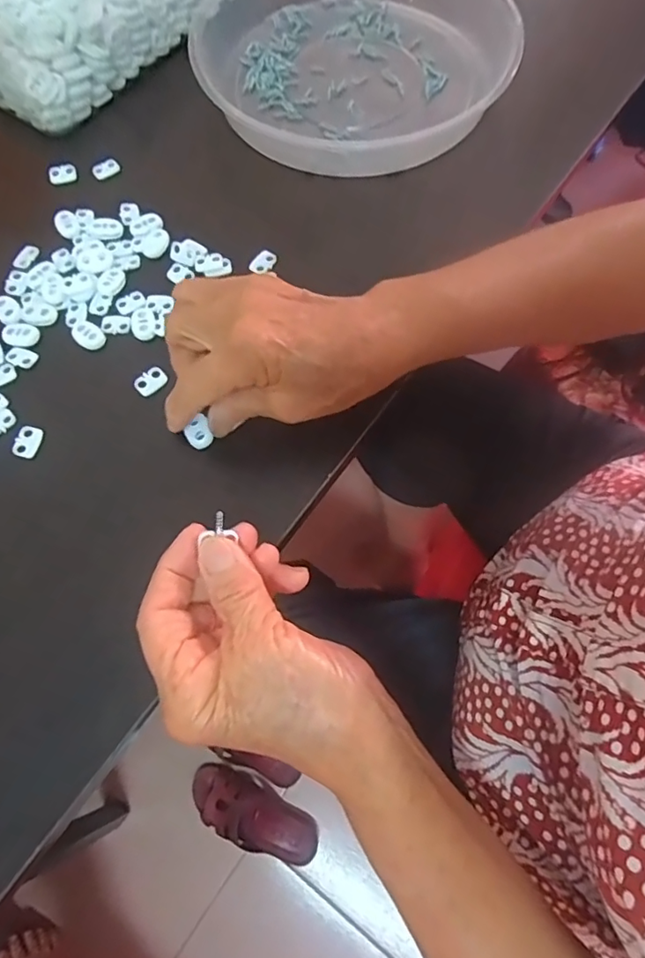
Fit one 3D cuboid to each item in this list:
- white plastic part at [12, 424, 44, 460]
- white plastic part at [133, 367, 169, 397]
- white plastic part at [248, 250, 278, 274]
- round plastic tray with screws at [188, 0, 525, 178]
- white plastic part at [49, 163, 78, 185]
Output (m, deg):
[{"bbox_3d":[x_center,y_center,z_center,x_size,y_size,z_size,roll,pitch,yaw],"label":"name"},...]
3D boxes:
[{"bbox_3d":[-0.172,-0.022,0.312,0.014,0.004,0.020,11,70,6],"label":"white plastic part"},{"bbox_3d":[-0.105,-0.060,0.325,0.013,0.004,0.020,42,76,16],"label":"white plastic part"},{"bbox_3d":[-0.039,-0.145,0.358,0.014,0.004,0.018,30,73,12],"label":"white plastic part"},{"bbox_3d":[0.023,-0.332,0.409,0.234,0.037,0.236,-1,69,1],"label":"round plastic tray with screws"},{"bbox_3d":[-0.193,-0.227,0.398,0.020,0.008,0.010,-13,69,-4],"label":"white plastic part"}]

